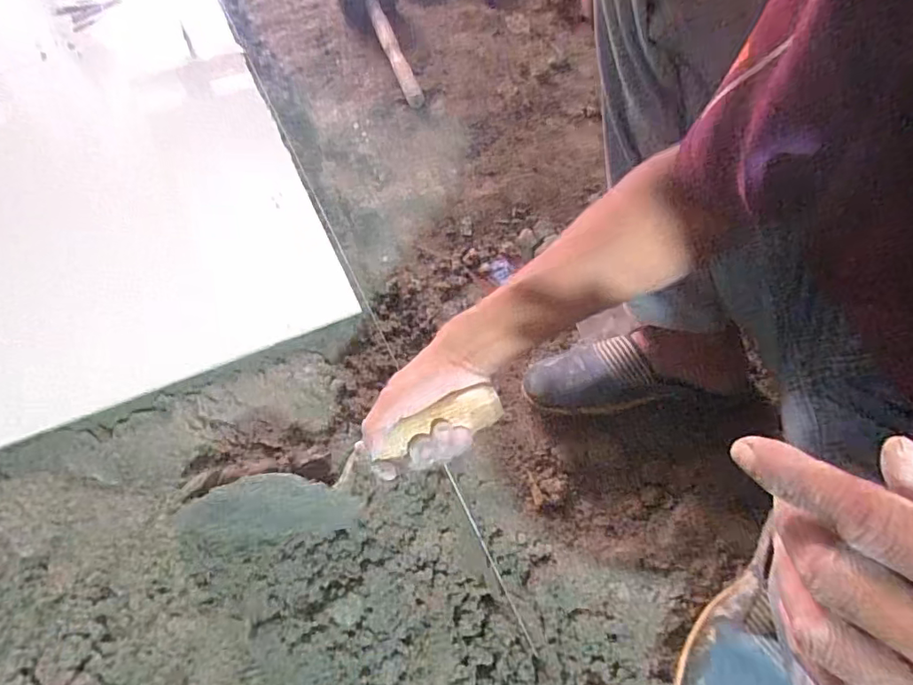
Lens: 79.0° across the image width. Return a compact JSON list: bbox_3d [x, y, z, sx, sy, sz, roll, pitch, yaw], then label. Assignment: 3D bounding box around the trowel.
[{"bbox_3d":[-0.110,0.118,0.474,0.319,0.099,0.052,-27,60,11],"label":"trowel"}]

